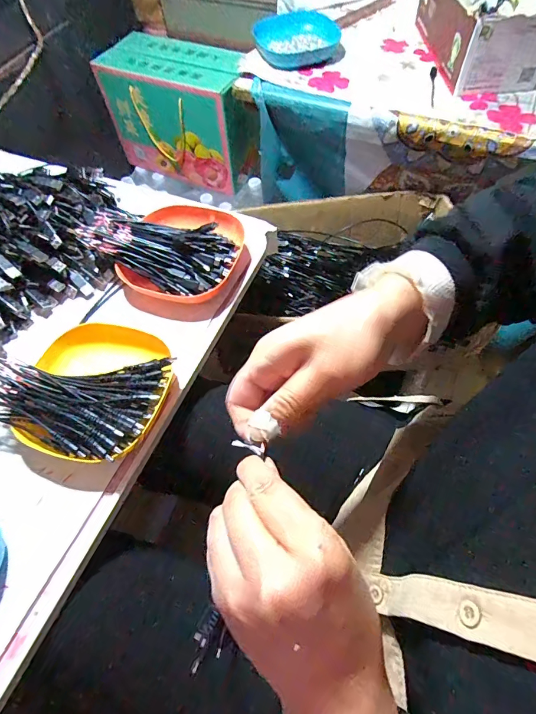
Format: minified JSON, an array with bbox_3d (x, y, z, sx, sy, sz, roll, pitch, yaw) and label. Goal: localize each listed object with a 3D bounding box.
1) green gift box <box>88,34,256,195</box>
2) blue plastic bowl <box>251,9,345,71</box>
[{"bbox_3d":[-0.190,-0.577,0.923,0.341,0.239,0.161,21,64,13],"label":"green gift box"},{"bbox_3d":[0.052,-0.541,0.668,0.154,0.037,0.127,3,62,4],"label":"blue plastic bowl"}]

